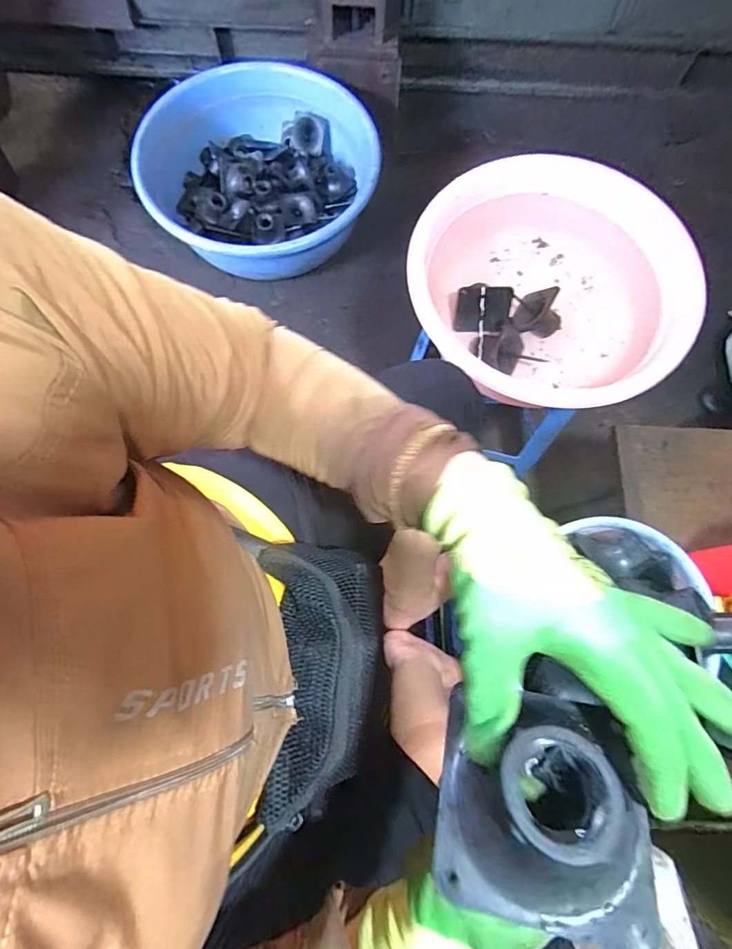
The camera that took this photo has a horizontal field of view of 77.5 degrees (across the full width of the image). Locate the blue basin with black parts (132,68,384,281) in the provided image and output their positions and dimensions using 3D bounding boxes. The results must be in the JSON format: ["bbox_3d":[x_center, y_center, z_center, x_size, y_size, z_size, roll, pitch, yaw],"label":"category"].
[{"bbox_3d":[-0.275,-0.829,1.257,0.605,0.173,0.630,0,75,-2],"label":"blue basin with black parts"}]

